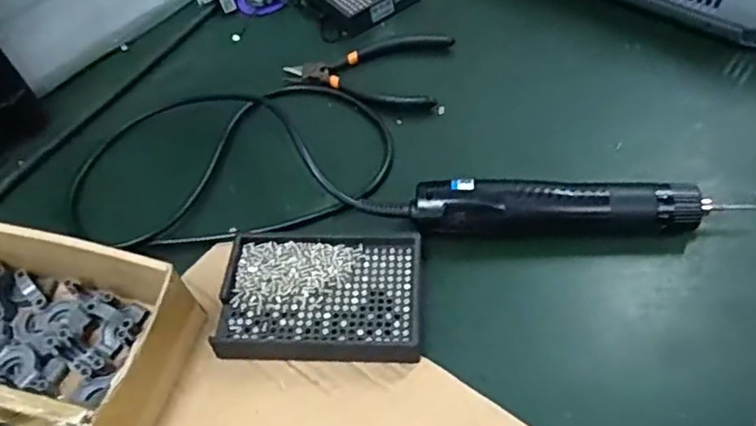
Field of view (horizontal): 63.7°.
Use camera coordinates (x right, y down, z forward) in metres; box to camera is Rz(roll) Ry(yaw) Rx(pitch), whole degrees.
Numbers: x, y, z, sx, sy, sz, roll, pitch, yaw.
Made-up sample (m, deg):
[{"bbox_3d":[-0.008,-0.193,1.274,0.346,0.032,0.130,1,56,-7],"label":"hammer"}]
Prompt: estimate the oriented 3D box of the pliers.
[{"bbox_3d":[-0.009,-0.141,0.567,0.142,0.010,0.100,11,55,15],"label":"pliers"}]

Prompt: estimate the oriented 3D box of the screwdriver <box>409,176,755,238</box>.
[{"bbox_3d":[0.176,-0.004,0.434,0.297,0.033,0.039,-2,53,6],"label":"screwdriver"}]

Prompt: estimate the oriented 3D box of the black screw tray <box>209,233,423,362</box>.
[{"bbox_3d":[-0.038,0.056,0.420,0.134,0.019,0.093,-2,53,6],"label":"black screw tray"}]

